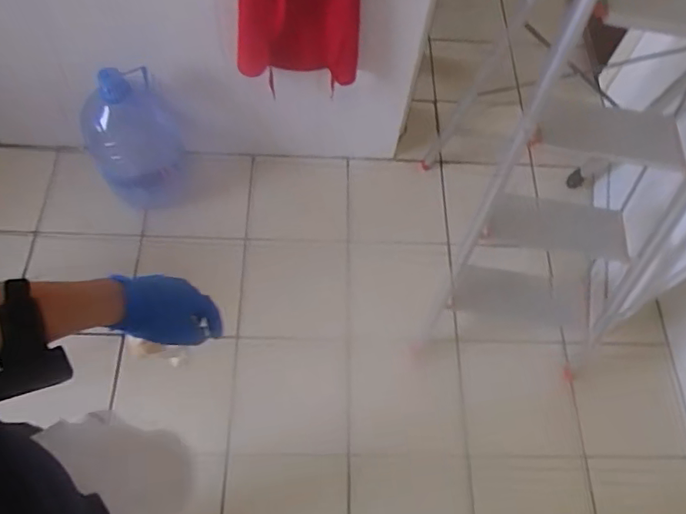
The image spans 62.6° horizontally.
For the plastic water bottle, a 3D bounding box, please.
[{"bbox_3d":[-0.596,-0.355,1.626,0.270,0.399,0.245,-28,68,-17],"label":"plastic water bottle"}]

